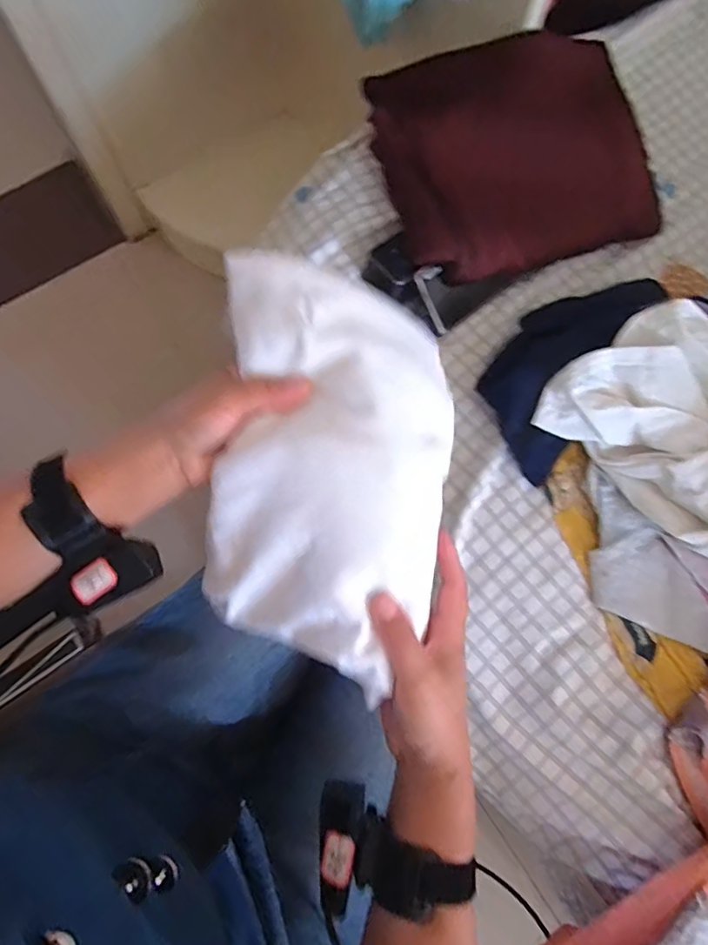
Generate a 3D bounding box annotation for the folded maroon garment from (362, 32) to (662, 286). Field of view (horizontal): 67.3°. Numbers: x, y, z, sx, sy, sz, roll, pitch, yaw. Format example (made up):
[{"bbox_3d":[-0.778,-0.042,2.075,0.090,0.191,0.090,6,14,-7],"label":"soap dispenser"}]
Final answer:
[{"bbox_3d":[0.181,-0.345,0.593,0.301,0.130,0.229,-18,75,-5],"label":"folded maroon garment"}]

